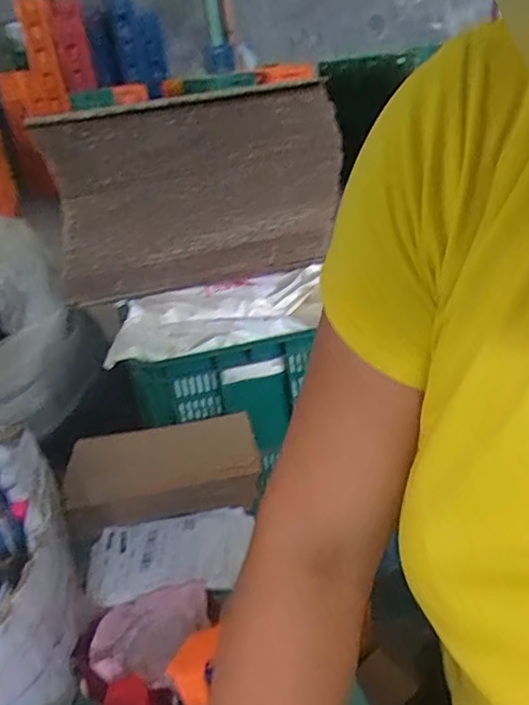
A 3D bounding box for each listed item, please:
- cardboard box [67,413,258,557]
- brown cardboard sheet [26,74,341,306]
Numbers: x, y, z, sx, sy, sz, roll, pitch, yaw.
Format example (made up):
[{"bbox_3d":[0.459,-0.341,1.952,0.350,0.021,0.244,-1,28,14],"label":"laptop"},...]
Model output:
[{"bbox_3d":[-0.140,0.167,0.798,0.262,0.079,0.163,-8,27,-2],"label":"cardboard box"},{"bbox_3d":[-0.104,-0.272,0.972,0.511,0.318,0.052,-16,35,-14],"label":"brown cardboard sheet"}]

